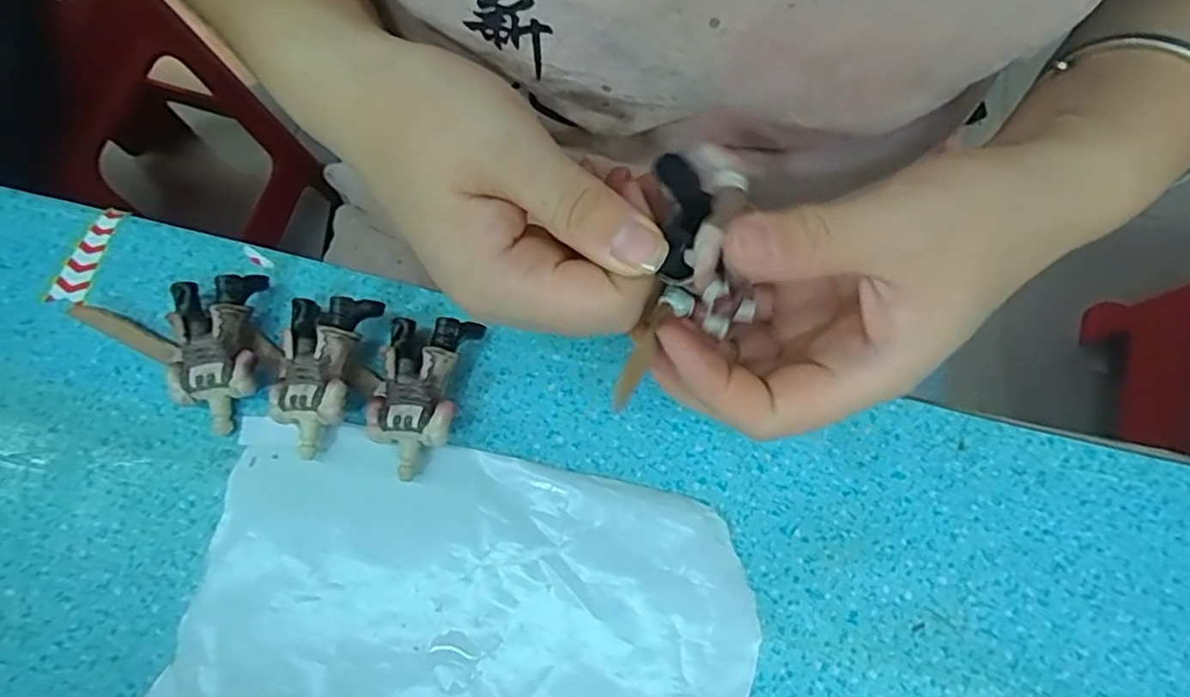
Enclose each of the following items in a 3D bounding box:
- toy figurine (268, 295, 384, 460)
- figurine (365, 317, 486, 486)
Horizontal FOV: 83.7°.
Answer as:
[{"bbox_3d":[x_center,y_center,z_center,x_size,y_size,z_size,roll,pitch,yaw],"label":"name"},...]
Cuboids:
[{"bbox_3d":[-0.106,0.010,0.253,0.037,0.024,0.059,6,71,4],"label":"toy figurine"},{"bbox_3d":[-0.066,0.017,0.251,0.033,0.022,0.060,11,72,6],"label":"figurine"}]

